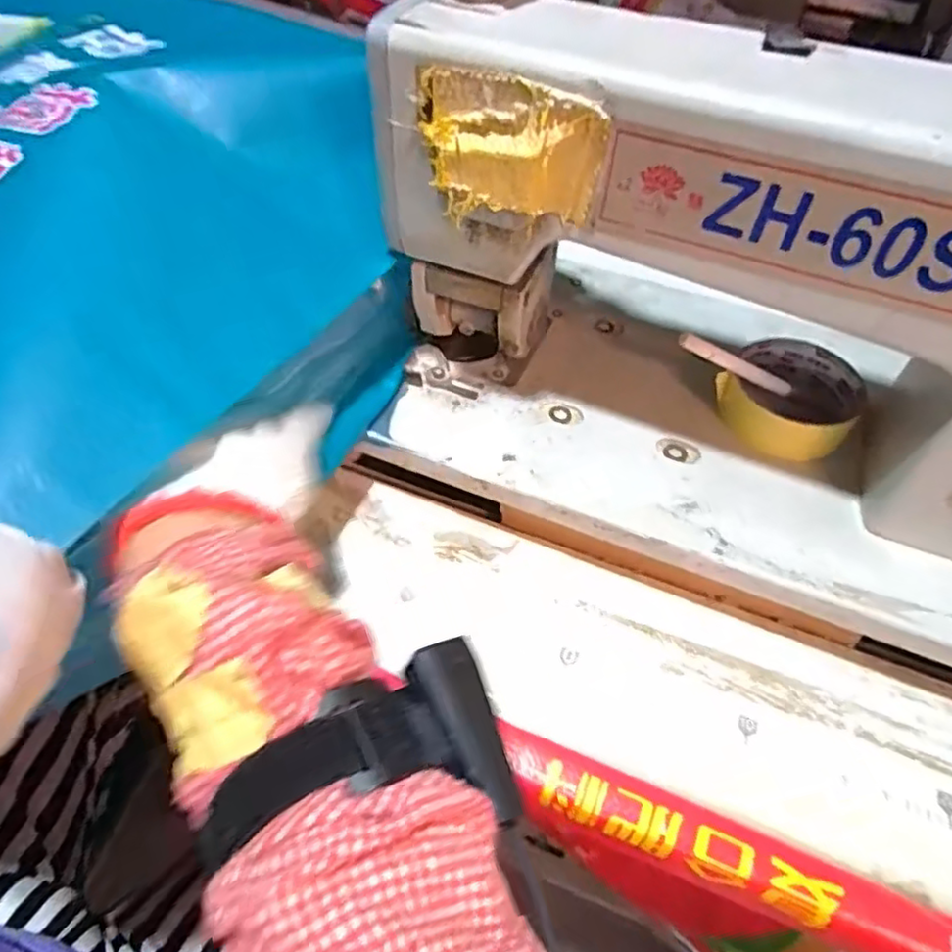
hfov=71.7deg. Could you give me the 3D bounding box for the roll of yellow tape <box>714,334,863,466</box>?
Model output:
[{"bbox_3d":[0.196,-0.050,0.416,0.081,0.028,0.091,23,55,14],"label":"roll of yellow tape"}]

